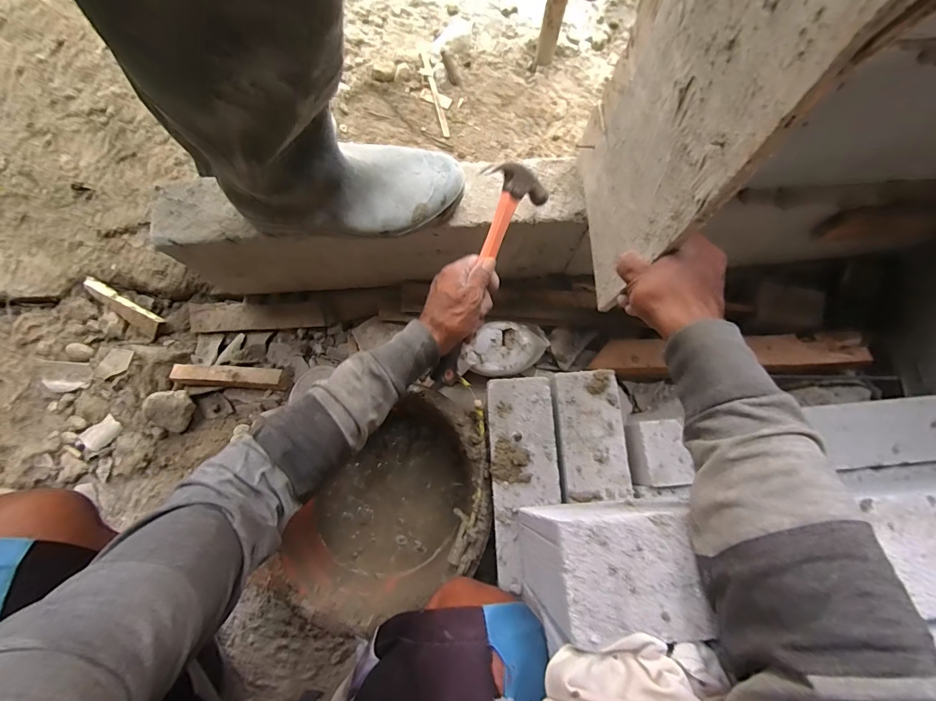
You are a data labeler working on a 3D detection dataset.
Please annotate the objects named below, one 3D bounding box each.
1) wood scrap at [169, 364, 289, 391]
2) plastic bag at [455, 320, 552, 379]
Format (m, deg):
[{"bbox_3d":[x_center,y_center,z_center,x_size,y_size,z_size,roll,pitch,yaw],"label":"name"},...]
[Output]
[{"bbox_3d":[-0.414,0.046,0.707,0.195,0.025,0.036,3,77,1],"label":"wood scrap"},{"bbox_3d":[0.059,0.002,0.687,0.164,0.072,0.089,-9,77,-2],"label":"plastic bag"}]

